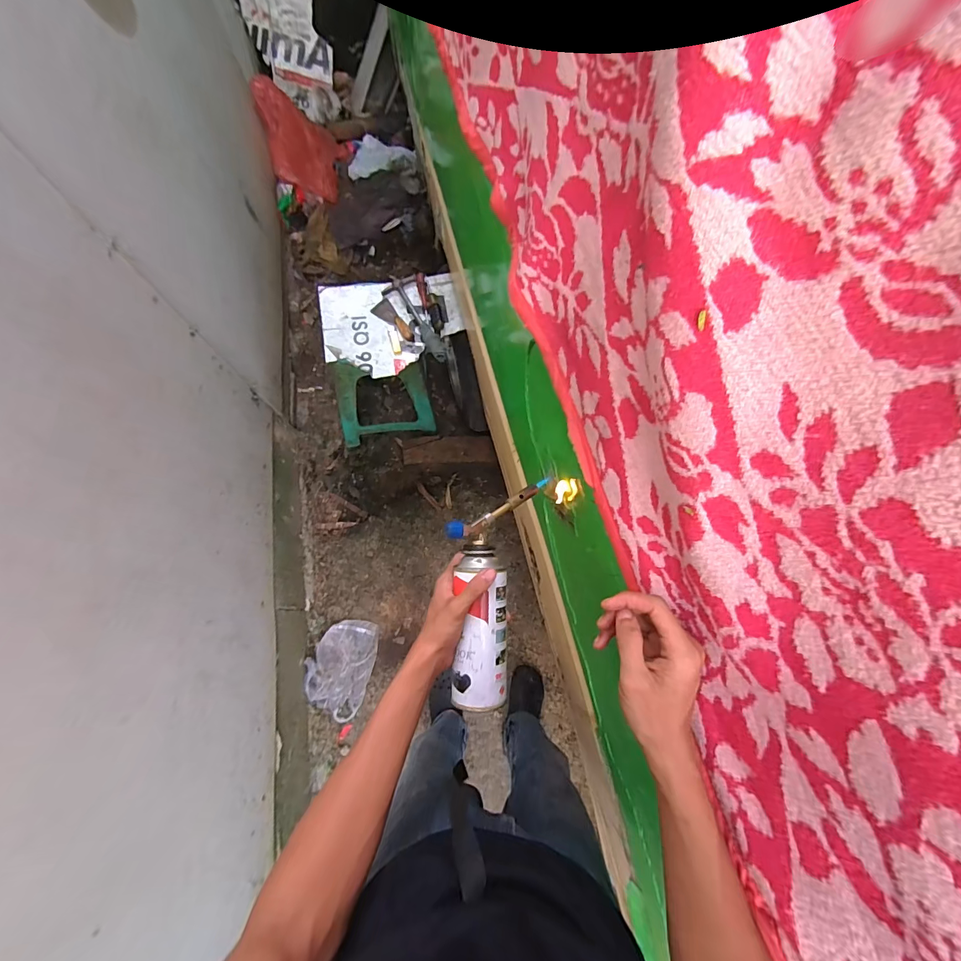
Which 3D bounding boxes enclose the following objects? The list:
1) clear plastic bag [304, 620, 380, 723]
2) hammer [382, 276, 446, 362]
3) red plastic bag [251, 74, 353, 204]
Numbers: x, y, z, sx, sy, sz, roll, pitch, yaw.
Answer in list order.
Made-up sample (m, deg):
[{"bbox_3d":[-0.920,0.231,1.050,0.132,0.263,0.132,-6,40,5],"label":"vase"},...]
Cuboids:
[{"bbox_3d":[-0.430,0.569,1.254,0.176,0.092,0.269,15,74,3],"label":"clear plastic bag"},{"bbox_3d":[-0.174,-0.422,1.070,0.087,0.034,0.266,-22,75,-7],"label":"hammer"},{"bbox_3d":[-0.617,-1.204,1.454,0.275,0.237,0.294,-16,74,-6],"label":"red plastic bag"}]

